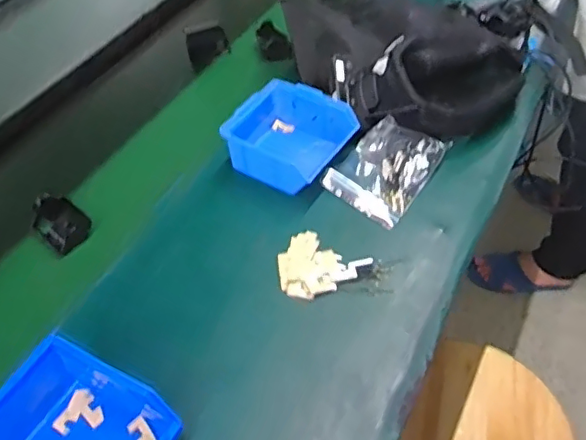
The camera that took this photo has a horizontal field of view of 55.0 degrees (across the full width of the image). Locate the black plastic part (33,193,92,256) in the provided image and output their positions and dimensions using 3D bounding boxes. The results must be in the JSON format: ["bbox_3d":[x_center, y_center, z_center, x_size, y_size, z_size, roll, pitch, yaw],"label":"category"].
[{"bbox_3d":[-0.283,0.000,0.688,0.076,0.032,0.052,31,56,30],"label":"black plastic part"}]

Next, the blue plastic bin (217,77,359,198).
[{"bbox_3d":[-0.007,-0.112,0.748,0.149,0.068,0.130,25,53,26],"label":"blue plastic bin"}]

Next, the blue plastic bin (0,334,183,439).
[{"bbox_3d":[-0.178,0.174,0.480,0.155,0.082,0.124,21,52,24],"label":"blue plastic bin"}]

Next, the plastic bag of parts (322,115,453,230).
[{"bbox_3d":[0.120,-0.068,0.731,0.112,0.021,0.155,27,54,28],"label":"plastic bag of parts"}]

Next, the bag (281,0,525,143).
[{"bbox_3d":[0.143,-0.230,0.821,0.350,0.096,0.232,16,50,20],"label":"bag"}]

